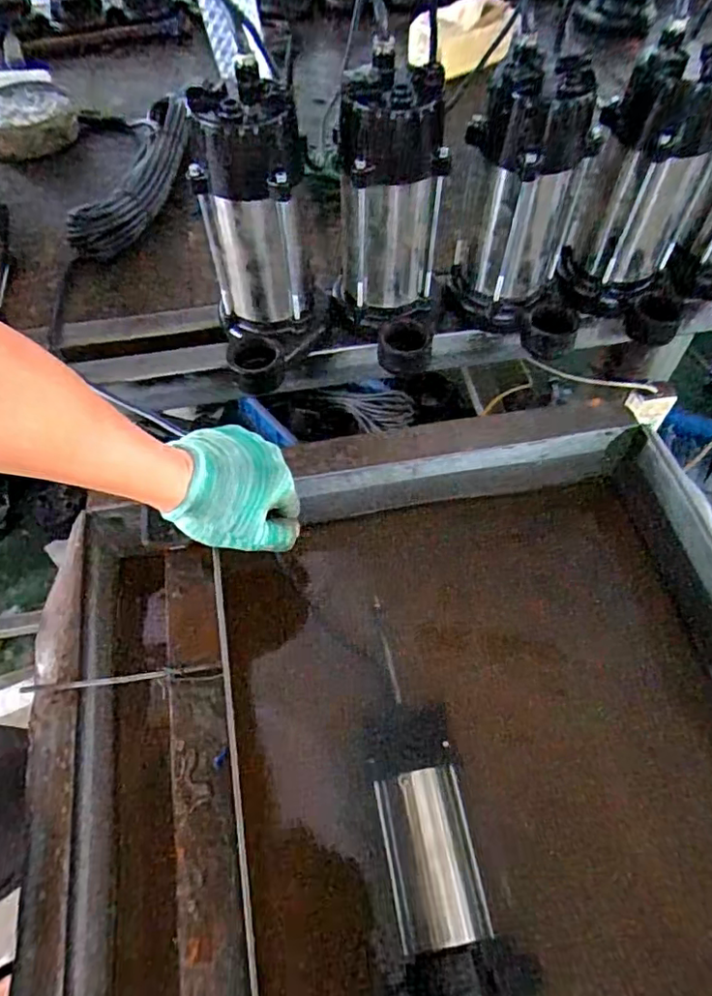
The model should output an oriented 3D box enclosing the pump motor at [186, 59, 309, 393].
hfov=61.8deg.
[{"bbox_3d":[-0.094,-0.238,0.569,0.096,0.238,0.128,-12,58,-7],"label":"pump motor"}]

